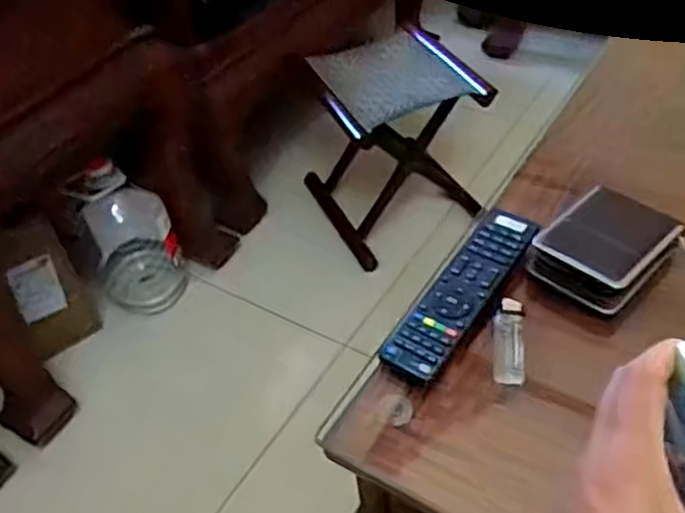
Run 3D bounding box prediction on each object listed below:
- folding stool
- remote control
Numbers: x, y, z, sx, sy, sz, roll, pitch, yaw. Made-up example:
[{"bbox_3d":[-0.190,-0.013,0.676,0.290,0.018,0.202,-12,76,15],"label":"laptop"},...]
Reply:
[{"bbox_3d":[0.085,-0.262,1.432,0.296,0.353,0.350,-22,47,-14],"label":"folding stool"},{"bbox_3d":[0.095,0.025,0.535,0.046,0.022,0.169,25,54,29],"label":"remote control"}]

